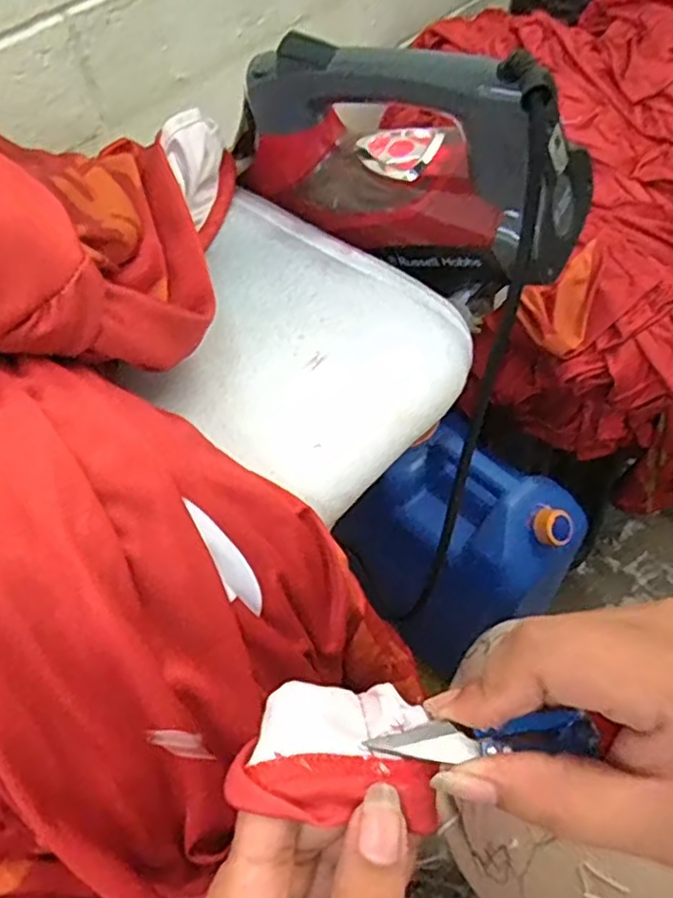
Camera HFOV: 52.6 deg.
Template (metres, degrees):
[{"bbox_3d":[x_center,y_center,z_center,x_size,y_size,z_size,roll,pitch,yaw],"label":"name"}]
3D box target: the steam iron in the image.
[{"bbox_3d":[0.050,-0.212,0.466,0.246,0.123,0.115,30,62,23],"label":"steam iron"}]

